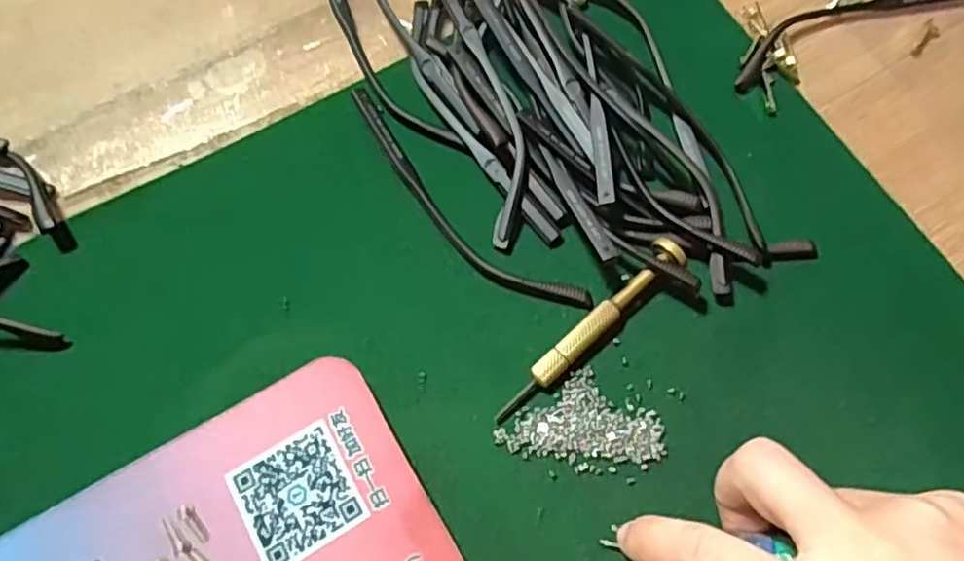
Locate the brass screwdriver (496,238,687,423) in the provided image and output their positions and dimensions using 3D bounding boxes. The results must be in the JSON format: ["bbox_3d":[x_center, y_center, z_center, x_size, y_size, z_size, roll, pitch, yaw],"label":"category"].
[{"bbox_3d":[0.042,0.019,0.251,0.092,0.014,0.011,-42,76,-15],"label":"brass screwdriver"}]

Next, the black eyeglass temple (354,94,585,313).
[{"bbox_3d":[-0.012,-0.030,0.271,0.023,0.008,0.131,-43,76,-15],"label":"black eyeglass temple"}]

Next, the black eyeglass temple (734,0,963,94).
[{"bbox_3d":[0.168,-0.120,0.308,0.130,0.005,0.025,-23,72,-9],"label":"black eyeglass temple"}]

